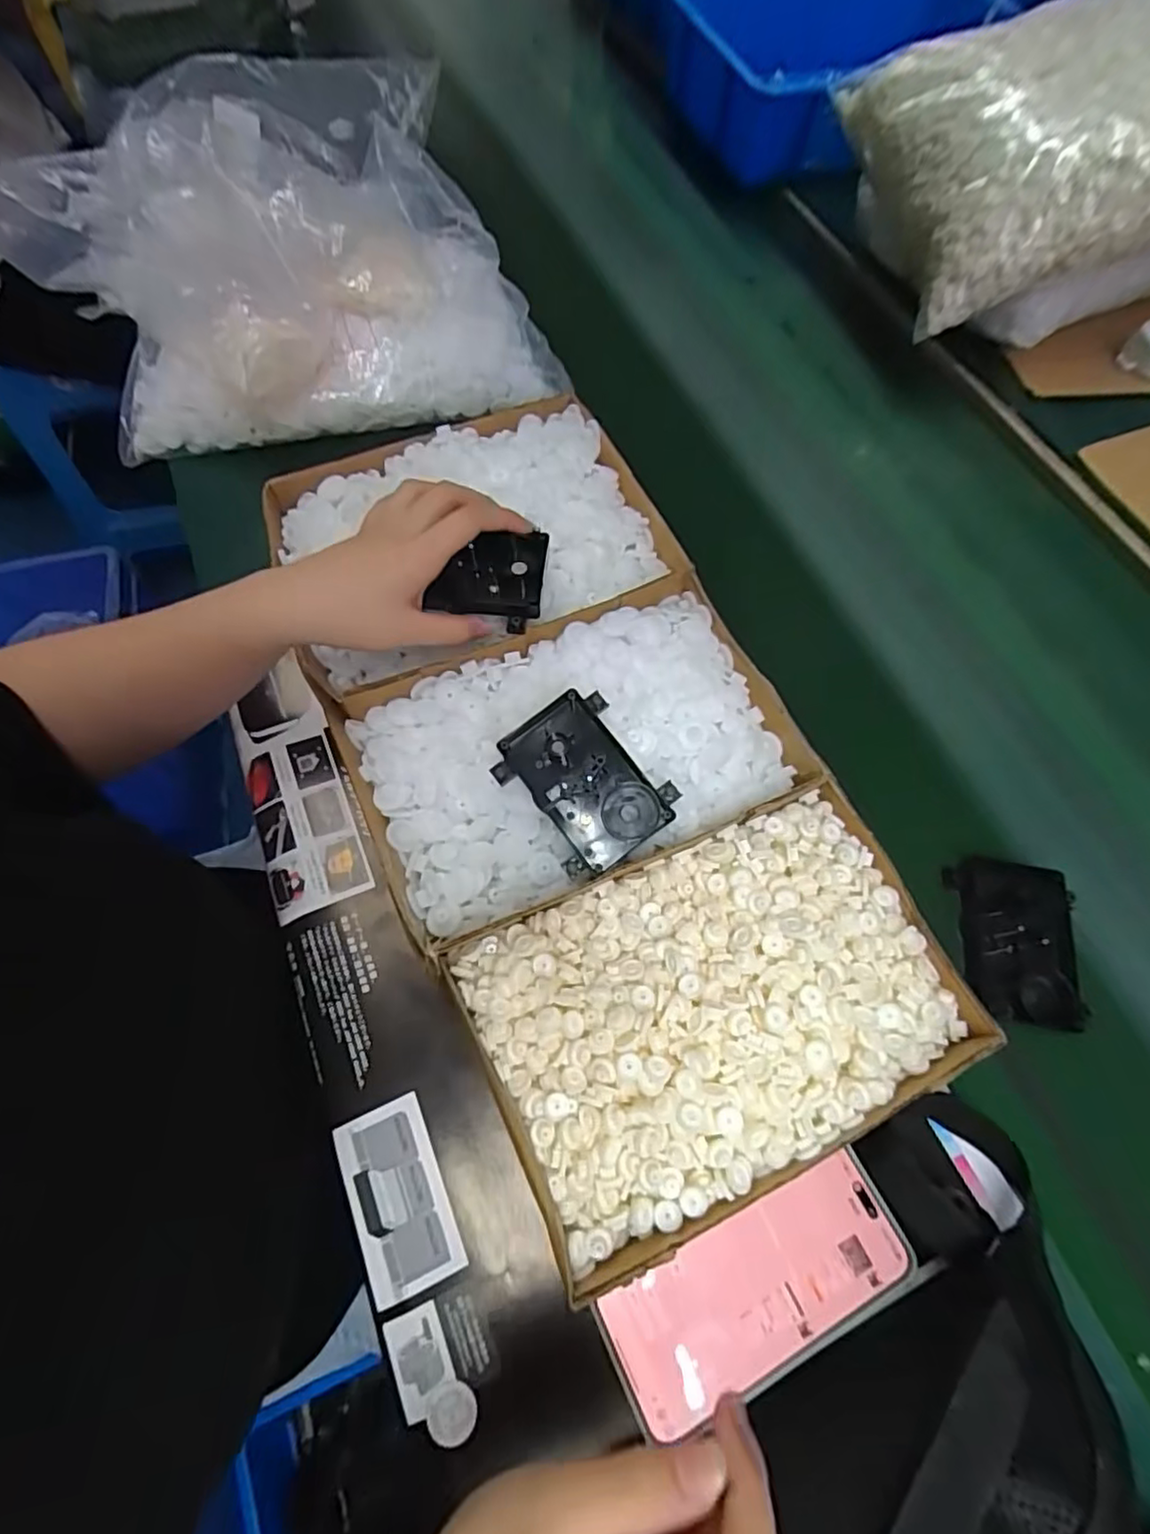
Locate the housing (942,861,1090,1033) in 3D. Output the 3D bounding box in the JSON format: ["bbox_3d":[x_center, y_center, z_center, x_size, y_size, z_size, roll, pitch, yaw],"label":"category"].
[{"bbox_3d":[0.284,0.112,0.408,0.070,0.021,0.100,7,66,1],"label":"housing"}]

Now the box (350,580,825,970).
[{"bbox_3d":[0.000,-0.006,0.424,0.264,0.058,0.174,-22,69,-11],"label":"box"}]

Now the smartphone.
[{"bbox_3d":[0.094,0.267,0.320,0.156,0.014,0.065,-24,69,-10],"label":"smartphone"}]

